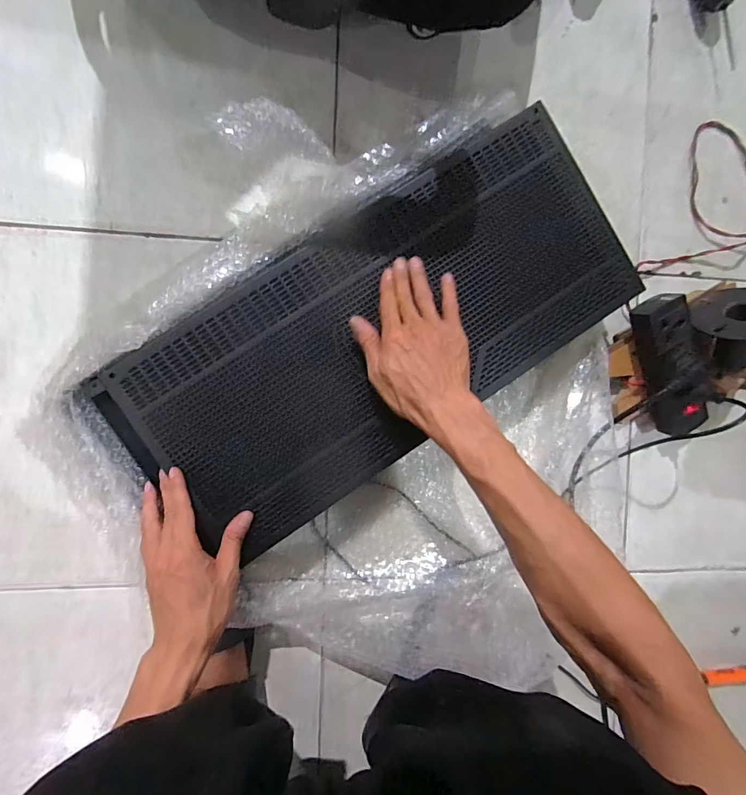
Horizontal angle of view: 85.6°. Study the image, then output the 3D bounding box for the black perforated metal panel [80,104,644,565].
[{"bbox_3d":[0.007,-0.071,0.418,0.539,0.020,0.245,-32,96,-4],"label":"black perforated metal panel"}]

